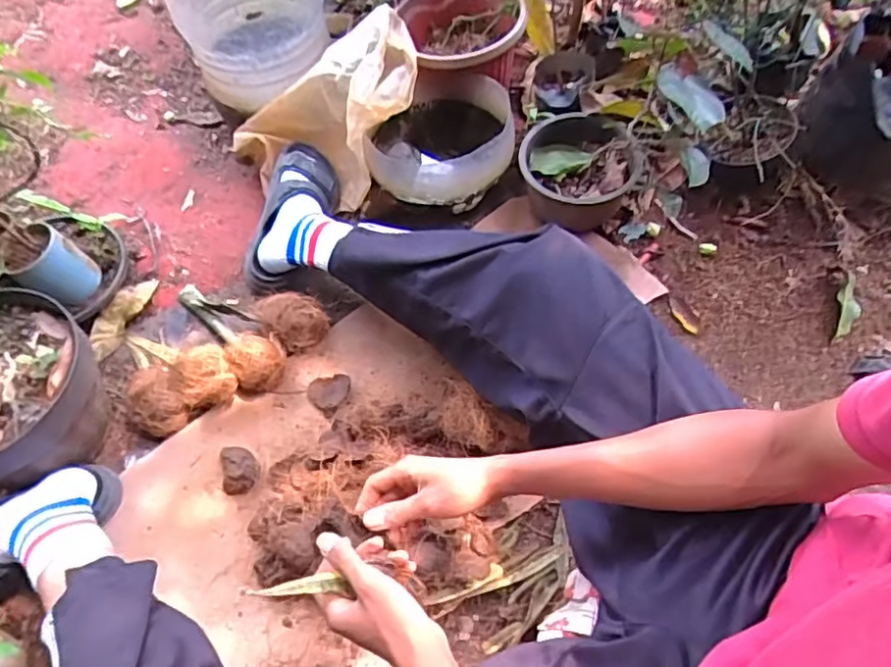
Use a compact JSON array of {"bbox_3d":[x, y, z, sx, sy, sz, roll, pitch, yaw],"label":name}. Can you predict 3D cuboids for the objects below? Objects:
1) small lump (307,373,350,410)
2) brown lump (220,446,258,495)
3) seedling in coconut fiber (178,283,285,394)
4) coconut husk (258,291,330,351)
[{"bbox_3d":[-0.163,0.082,0.875,0.058,0.009,0.048,-6,73,-17],"label":"small lump"},{"bbox_3d":[-0.268,0.176,0.806,0.047,0.021,0.060,-4,61,-2],"label":"brown lump"},{"bbox_3d":[-0.310,-0.013,0.895,0.075,0.061,0.230,-34,66,-17],"label":"seedling in coconut fiber"},{"bbox_3d":[-0.223,-0.021,0.913,0.100,0.061,0.081,40,68,20],"label":"coconut husk"}]

